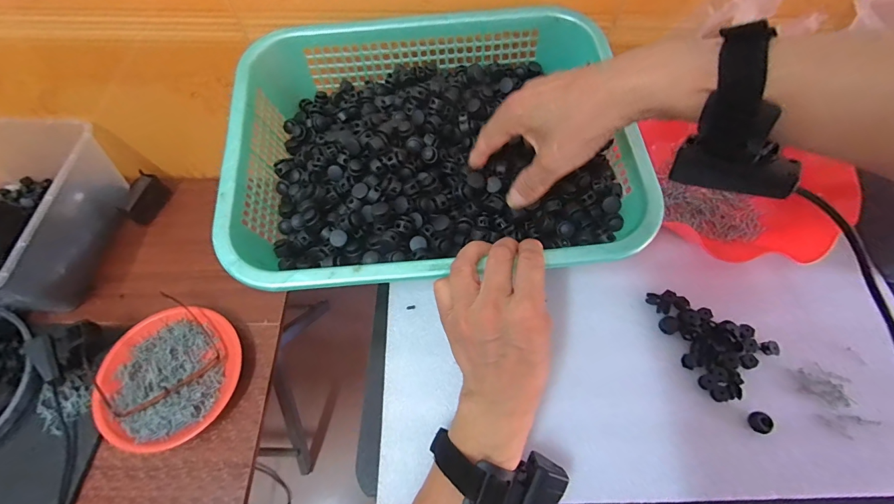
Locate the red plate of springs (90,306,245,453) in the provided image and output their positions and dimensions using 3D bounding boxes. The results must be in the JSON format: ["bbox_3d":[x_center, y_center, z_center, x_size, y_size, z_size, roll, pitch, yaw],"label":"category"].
[{"bbox_3d":[-0.397,0.174,0.559,0.177,0.027,0.187,0,64,0],"label":"red plate of springs"}]

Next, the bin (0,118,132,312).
[{"bbox_3d":[-0.712,-0.080,0.628,0.343,0.130,0.306,10,65,5],"label":"bin"}]

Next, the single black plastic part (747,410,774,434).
[{"bbox_3d":[0.277,0.150,0.344,0.017,0.011,0.018,-5,64,-2],"label":"single black plastic part"}]

